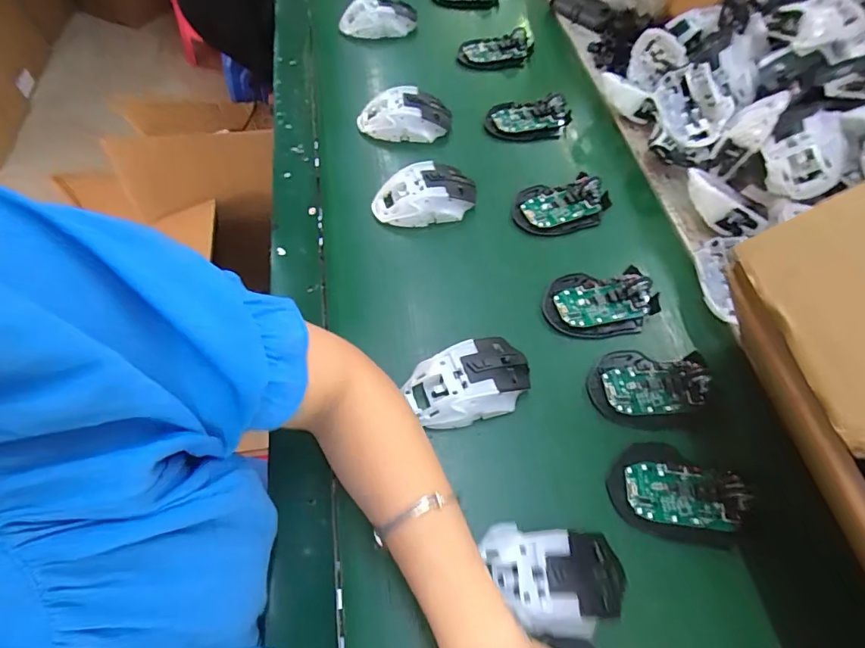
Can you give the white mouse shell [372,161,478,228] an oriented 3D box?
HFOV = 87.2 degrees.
[{"bbox_3d":[-0.009,-0.144,0.507,0.116,0.041,0.064,-6,61,-5],"label":"white mouse shell"}]

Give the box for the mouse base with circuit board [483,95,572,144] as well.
[{"bbox_3d":[0.128,-0.270,0.594,0.112,0.035,0.057,-2,60,-3],"label":"mouse base with circuit board"}]

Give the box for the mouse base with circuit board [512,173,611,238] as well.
[{"bbox_3d":[0.149,-0.137,0.516,0.112,0.024,0.067,-9,61,-7],"label":"mouse base with circuit board"}]

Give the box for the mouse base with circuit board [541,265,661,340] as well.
[{"bbox_3d":[0.171,-0.024,0.453,0.116,0.024,0.071,-1,60,-3],"label":"mouse base with circuit board"}]

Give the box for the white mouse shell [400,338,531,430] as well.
[{"bbox_3d":[0.033,0.052,0.393,0.106,0.039,0.063,-23,64,-15],"label":"white mouse shell"}]

